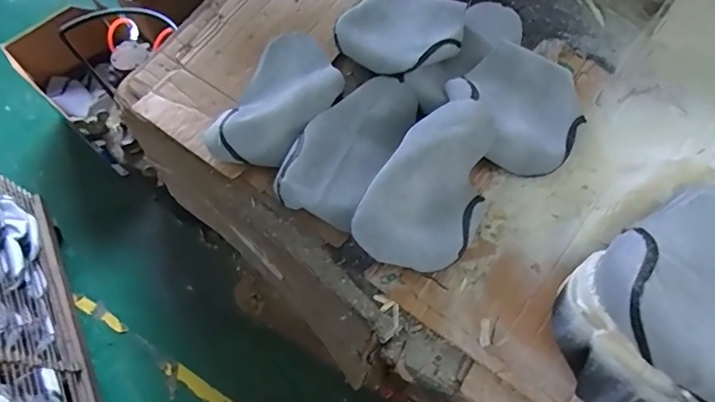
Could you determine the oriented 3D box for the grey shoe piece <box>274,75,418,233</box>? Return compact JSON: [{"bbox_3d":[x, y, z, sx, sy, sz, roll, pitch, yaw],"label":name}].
[{"bbox_3d":[-0.011,-0.088,0.740,0.147,0.047,0.266,28,68,14],"label":"grey shoe piece"}]

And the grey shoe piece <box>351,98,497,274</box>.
[{"bbox_3d":[0.119,-0.020,0.700,0.152,0.078,0.275,27,68,14],"label":"grey shoe piece"}]

